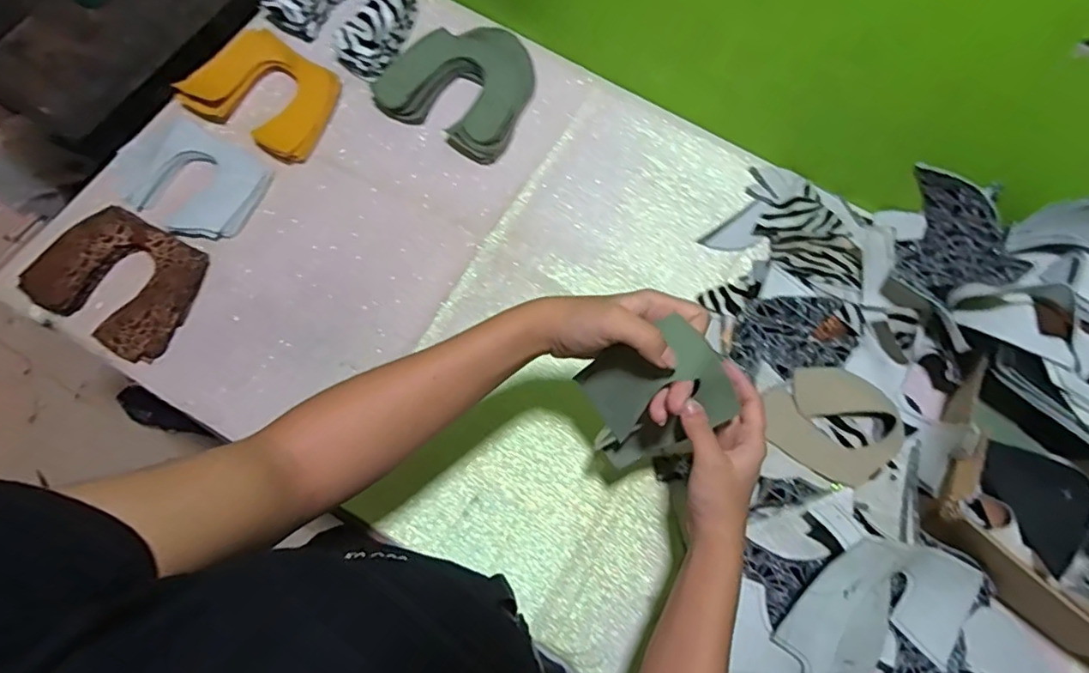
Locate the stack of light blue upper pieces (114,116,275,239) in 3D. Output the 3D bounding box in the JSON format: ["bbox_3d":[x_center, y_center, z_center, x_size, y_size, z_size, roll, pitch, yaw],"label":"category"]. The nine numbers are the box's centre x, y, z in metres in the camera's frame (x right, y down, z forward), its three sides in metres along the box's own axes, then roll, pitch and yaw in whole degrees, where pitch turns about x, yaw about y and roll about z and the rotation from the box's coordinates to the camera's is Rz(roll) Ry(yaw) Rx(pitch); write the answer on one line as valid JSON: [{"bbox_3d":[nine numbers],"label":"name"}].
[{"bbox_3d":[-0.408,-0.181,0.671,0.165,0.029,0.116,28,74,7],"label":"stack of light blue upper pieces"}]

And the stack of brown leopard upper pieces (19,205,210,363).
[{"bbox_3d":[-0.453,-0.062,0.629,0.160,0.029,0.129,28,74,7],"label":"stack of brown leopard upper pieces"}]

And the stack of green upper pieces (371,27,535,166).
[{"bbox_3d":[-0.095,-0.317,0.721,0.172,0.039,0.177,29,74,8],"label":"stack of green upper pieces"}]

